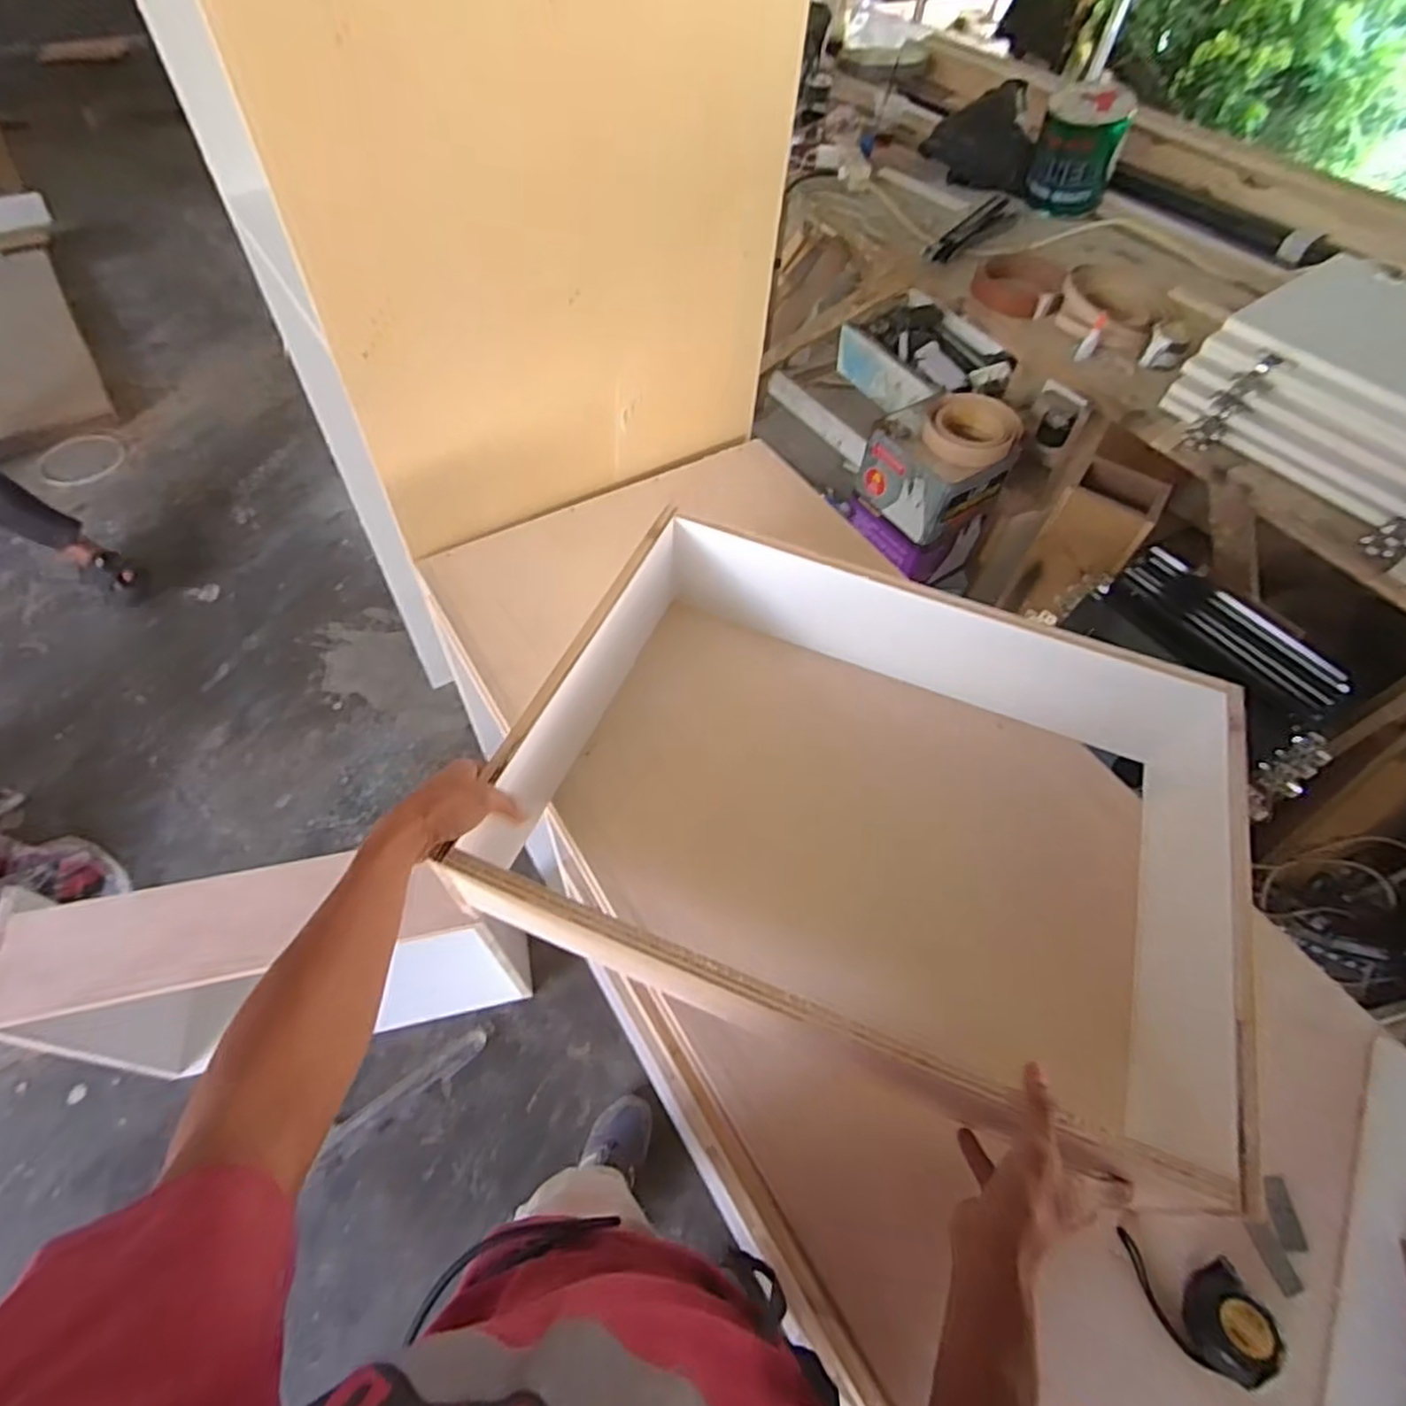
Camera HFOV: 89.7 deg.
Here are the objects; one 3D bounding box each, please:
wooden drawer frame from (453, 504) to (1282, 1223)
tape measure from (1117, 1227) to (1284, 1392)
[{"bbox_3d":[0.170,0.090,0.745,0.648,0.186,0.536,21,57,11],"label":"wooden drawer frame"},{"bbox_3d":[0.387,0.472,0.551,0.091,0.053,0.075,15,56,7],"label":"tape measure"}]

